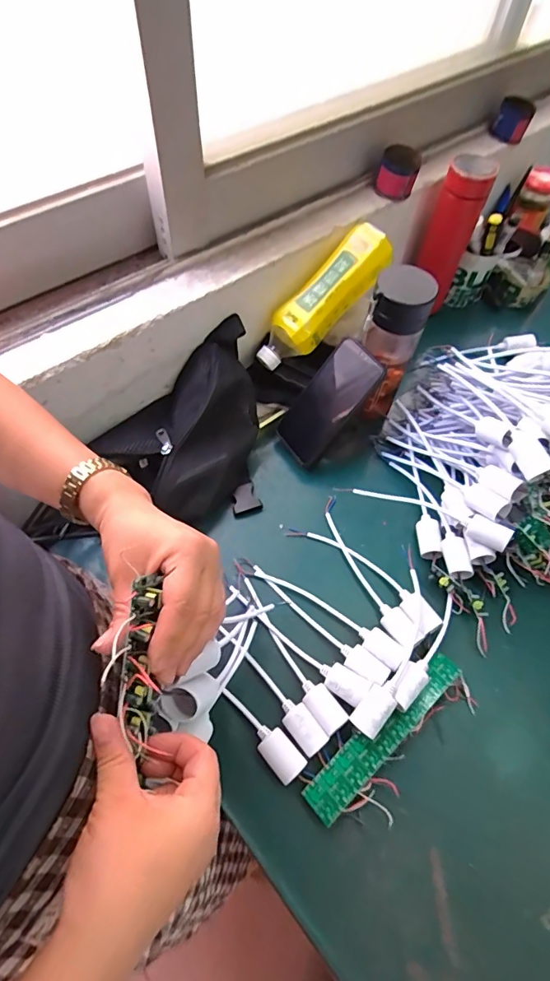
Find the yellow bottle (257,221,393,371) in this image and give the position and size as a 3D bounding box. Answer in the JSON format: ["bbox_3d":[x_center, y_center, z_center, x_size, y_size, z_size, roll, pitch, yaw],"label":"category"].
[{"bbox_3d":[0.060,-0.249,0.611,0.213,0.059,0.063,-45,65,15],"label":"yellow bottle"}]

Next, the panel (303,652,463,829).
[{"bbox_3d":[0.113,0.244,0.477,0.204,0.019,0.036,-37,67,-21],"label":"panel"}]

